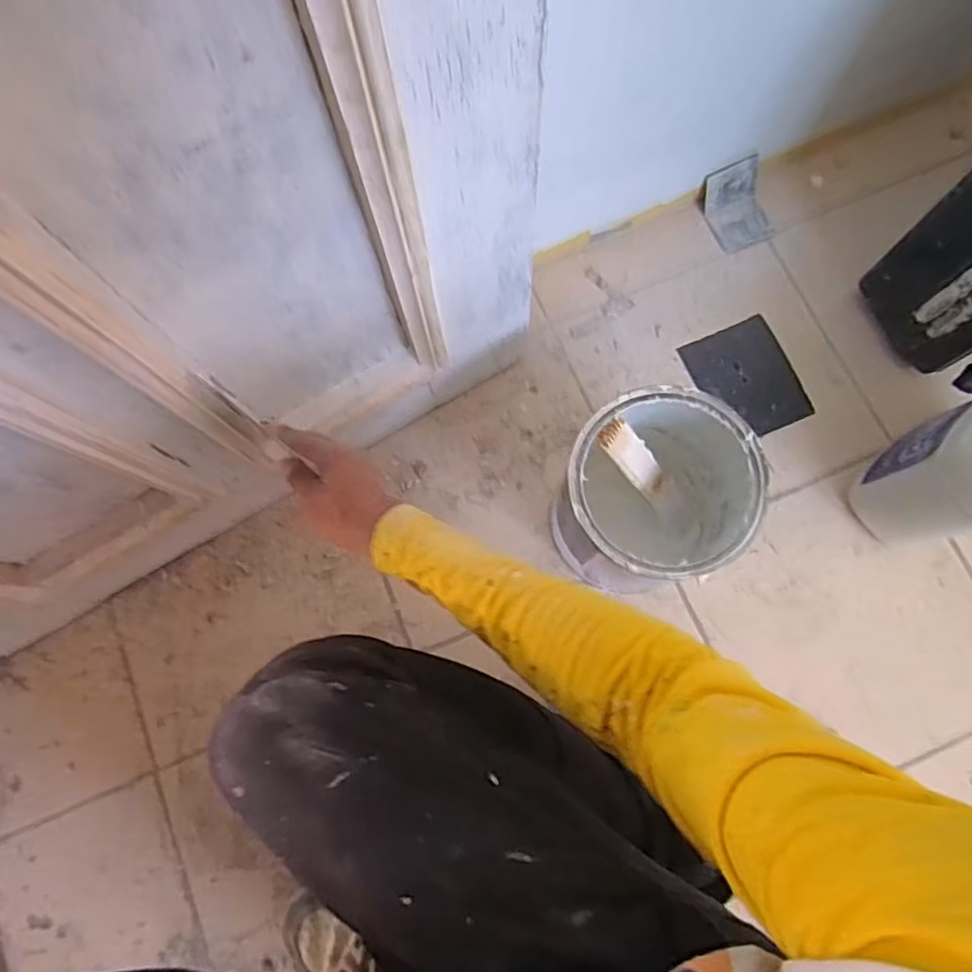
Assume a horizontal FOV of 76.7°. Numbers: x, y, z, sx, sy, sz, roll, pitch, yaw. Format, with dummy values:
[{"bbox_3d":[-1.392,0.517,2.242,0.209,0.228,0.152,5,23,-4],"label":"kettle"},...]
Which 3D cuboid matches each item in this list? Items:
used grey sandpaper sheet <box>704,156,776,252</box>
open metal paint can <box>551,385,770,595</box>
[{"bbox_3d":[0.319,-0.354,0.773,0.080,0.044,0.092,-19,78,-3],"label":"used grey sandpaper sheet"},{"bbox_3d":[0.161,0.017,0.623,0.168,0.216,0.160,0,78,1],"label":"open metal paint can"}]

